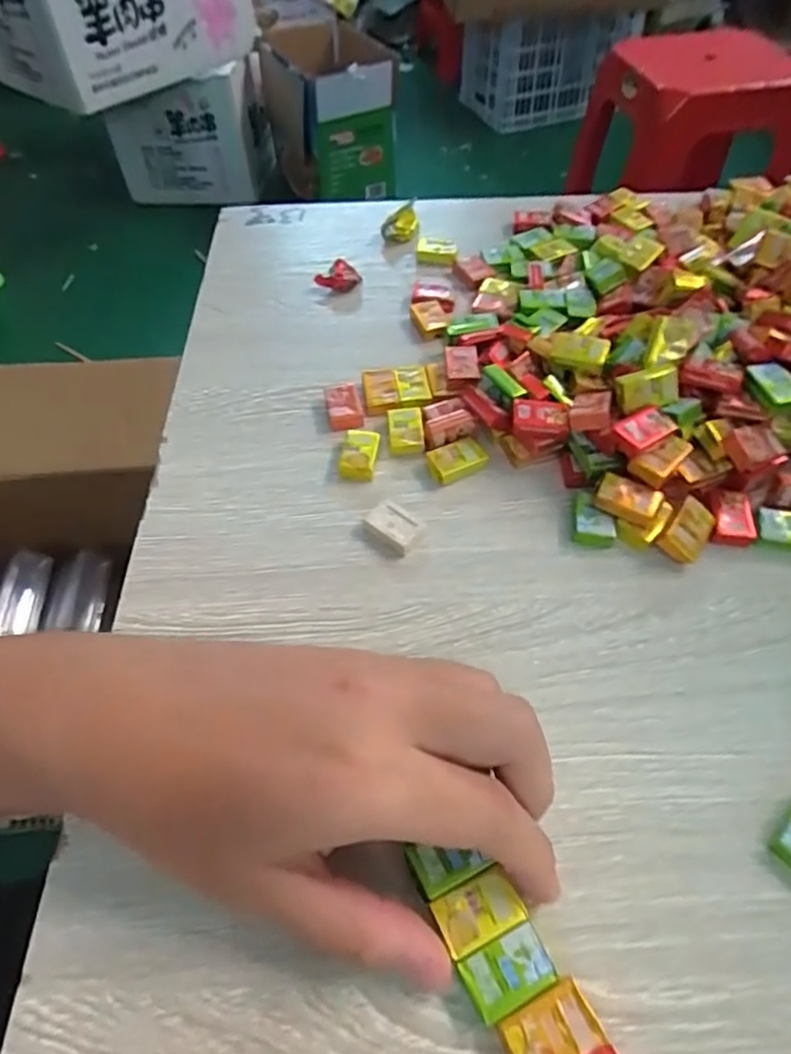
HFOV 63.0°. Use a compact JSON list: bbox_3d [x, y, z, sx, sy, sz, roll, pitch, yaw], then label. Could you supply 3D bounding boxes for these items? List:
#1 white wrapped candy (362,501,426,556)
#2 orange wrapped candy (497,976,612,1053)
[{"bbox_3d":[-0.001,0.000,0.291,0.025,0.008,0.018,32,61,23],"label":"white wrapped candy"},{"bbox_3d":[0.043,0.142,0.181,0.026,0.008,0.017,-22,56,-13],"label":"orange wrapped candy"}]

